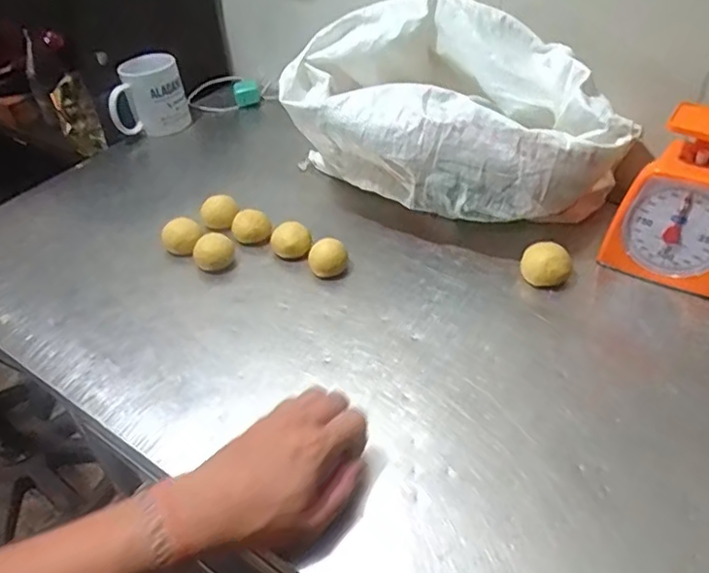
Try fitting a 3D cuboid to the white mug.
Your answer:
[{"bbox_3d":[-0.308,-0.288,0.896,0.107,0.094,0.086,-12,42,-11],"label":"white mug"}]

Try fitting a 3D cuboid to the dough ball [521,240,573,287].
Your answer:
[{"bbox_3d":[0.204,-0.023,0.640,0.049,0.036,0.046,-1,41,1],"label":"dough ball"}]

